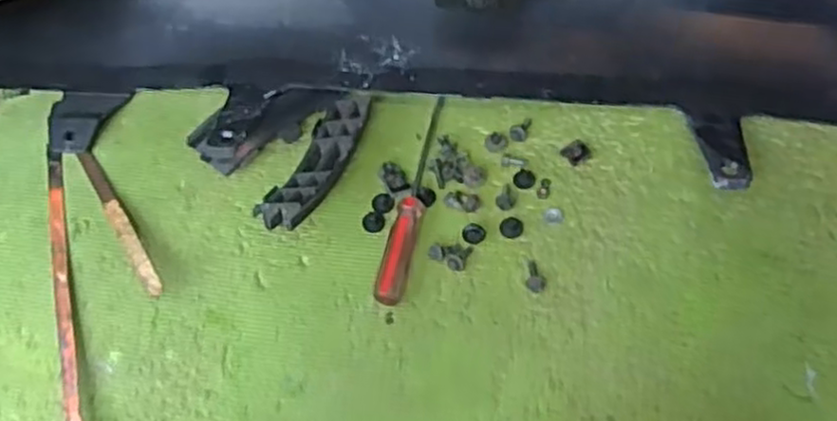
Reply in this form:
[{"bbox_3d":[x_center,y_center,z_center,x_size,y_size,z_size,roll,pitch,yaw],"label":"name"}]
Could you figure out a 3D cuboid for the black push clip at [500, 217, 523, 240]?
[{"bbox_3d":[0.078,0.015,0.609,0.020,0.004,0.019,-1,61,2],"label":"black push clip"}]

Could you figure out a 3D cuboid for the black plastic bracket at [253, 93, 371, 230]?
[{"bbox_3d":[-0.085,-0.044,0.630,0.057,0.032,0.155,16,51,11],"label":"black plastic bracket"}]

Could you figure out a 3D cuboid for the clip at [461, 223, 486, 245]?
[{"bbox_3d":[0.047,0.018,0.607,0.019,0.007,0.018,34,68,19],"label":"clip"}]

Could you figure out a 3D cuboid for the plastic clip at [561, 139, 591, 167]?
[{"bbox_3d":[0.138,-0.051,0.632,0.022,0.007,0.021,-35,65,-15],"label":"plastic clip"}]

